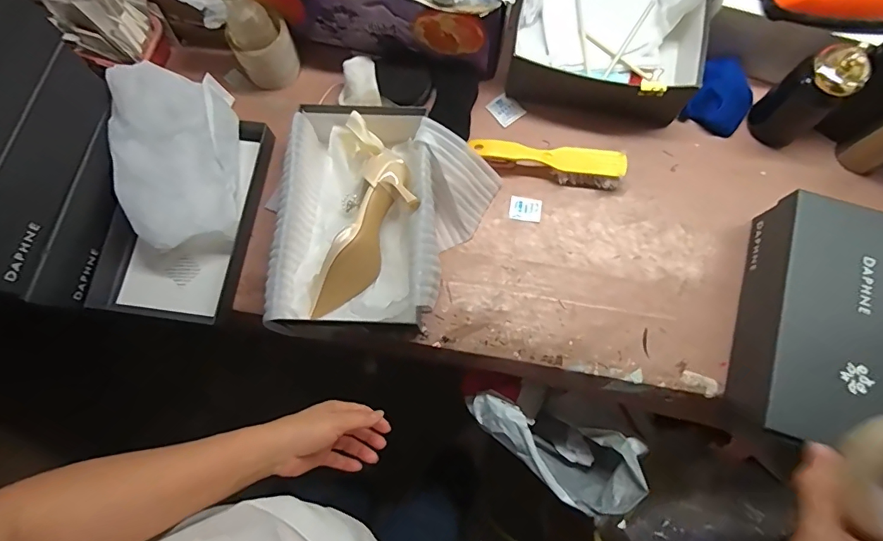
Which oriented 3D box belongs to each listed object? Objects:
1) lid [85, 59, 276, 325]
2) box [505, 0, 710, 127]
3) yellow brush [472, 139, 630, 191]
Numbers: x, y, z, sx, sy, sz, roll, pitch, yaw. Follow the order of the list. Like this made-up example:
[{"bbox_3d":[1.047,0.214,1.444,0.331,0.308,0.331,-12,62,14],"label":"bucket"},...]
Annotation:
[{"bbox_3d":[-0.364,-0.111,0.648,0.184,0.103,0.353,8,77,4],"label":"lid"},{"bbox_3d":[0.253,-0.392,0.700,0.259,0.097,0.323,13,77,5],"label":"box"},{"bbox_3d":[0.153,-0.156,0.688,0.218,0.035,0.048,8,77,4],"label":"yellow brush"}]

